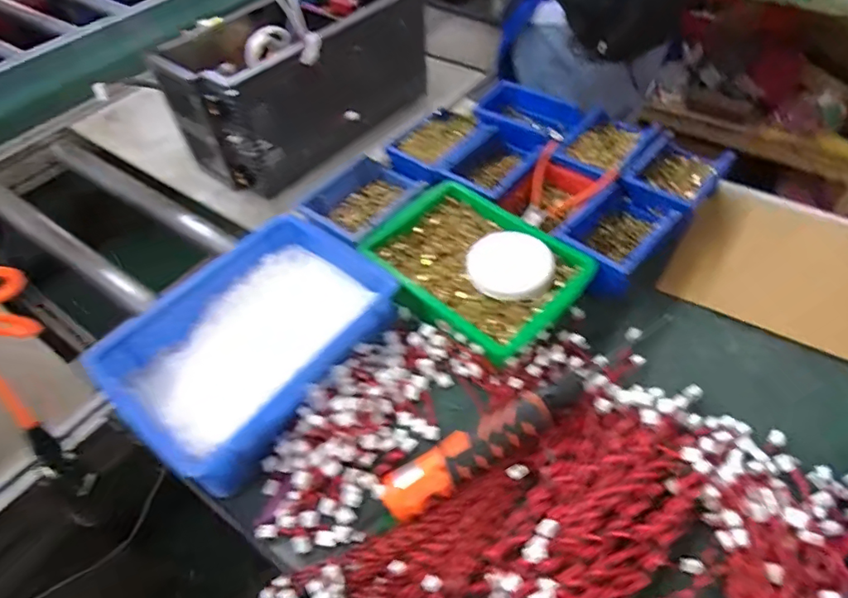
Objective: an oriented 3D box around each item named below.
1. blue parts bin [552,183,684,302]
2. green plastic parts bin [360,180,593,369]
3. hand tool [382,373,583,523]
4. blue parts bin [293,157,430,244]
[{"bbox_3d":[0.252,-0.080,0.679,0.170,0.070,0.107,-37,59,-23],"label":"blue parts bin"},{"bbox_3d":[0.062,-0.038,0.648,0.186,0.060,0.254,-37,59,-23],"label":"green plastic parts bin"},{"bbox_3d":[0.061,0.141,0.519,0.225,0.033,0.050,-26,55,-17],"label":"hand tool"},{"bbox_3d":[-0.082,-0.137,0.724,0.126,0.057,0.171,33,60,25],"label":"blue parts bin"}]

